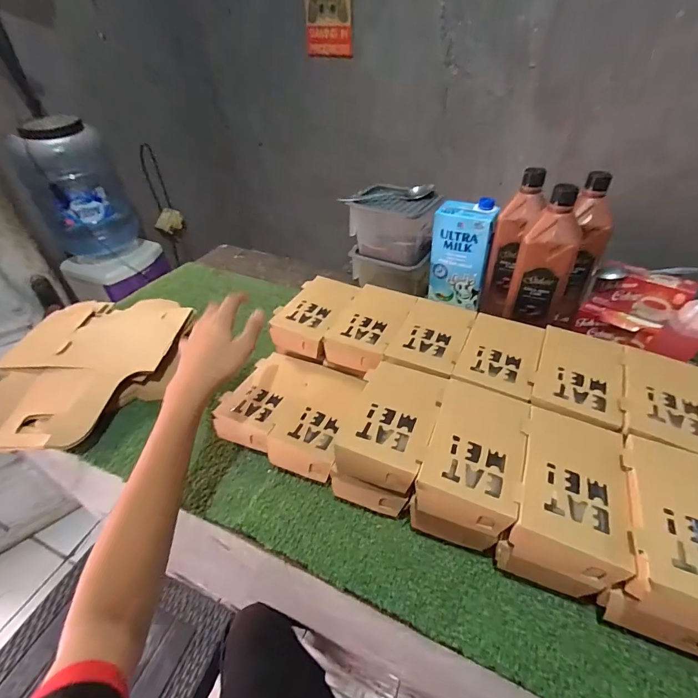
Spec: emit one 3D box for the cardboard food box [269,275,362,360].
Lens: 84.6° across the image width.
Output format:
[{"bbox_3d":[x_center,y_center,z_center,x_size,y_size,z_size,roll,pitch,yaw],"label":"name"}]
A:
[{"bbox_3d":[-0.052,-0.054,0.615,0.100,0.048,0.153,18,45,20],"label":"cardboard food box"}]

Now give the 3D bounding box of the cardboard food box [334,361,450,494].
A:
[{"bbox_3d":[0.051,0.081,0.444,0.097,0.042,0.151,12,44,15],"label":"cardboard food box"}]

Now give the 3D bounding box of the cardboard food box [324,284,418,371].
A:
[{"bbox_3d":[0.034,-0.036,0.574,0.093,0.043,0.150,18,45,20],"label":"cardboard food box"}]

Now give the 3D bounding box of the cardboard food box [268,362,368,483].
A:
[{"bbox_3d":[-0.041,0.097,0.521,0.090,0.055,0.160,11,43,14],"label":"cardboard food box"}]

